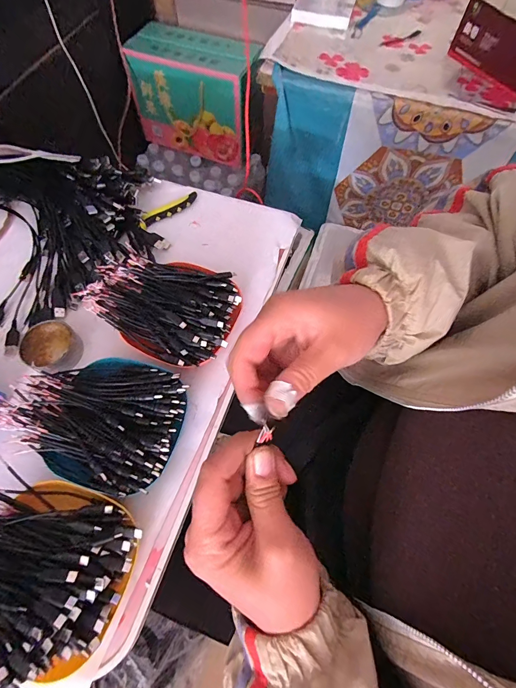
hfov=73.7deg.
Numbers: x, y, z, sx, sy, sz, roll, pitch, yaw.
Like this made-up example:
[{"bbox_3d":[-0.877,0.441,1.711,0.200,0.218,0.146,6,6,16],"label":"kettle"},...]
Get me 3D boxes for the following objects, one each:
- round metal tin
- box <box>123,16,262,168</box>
[{"bbox_3d":[-0.251,0.005,0.426,0.070,0.031,0.062,27,66,11],"label":"round metal tin"},{"bbox_3d":[-0.160,-0.696,0.964,0.330,0.232,0.174,19,65,7],"label":"box"}]

